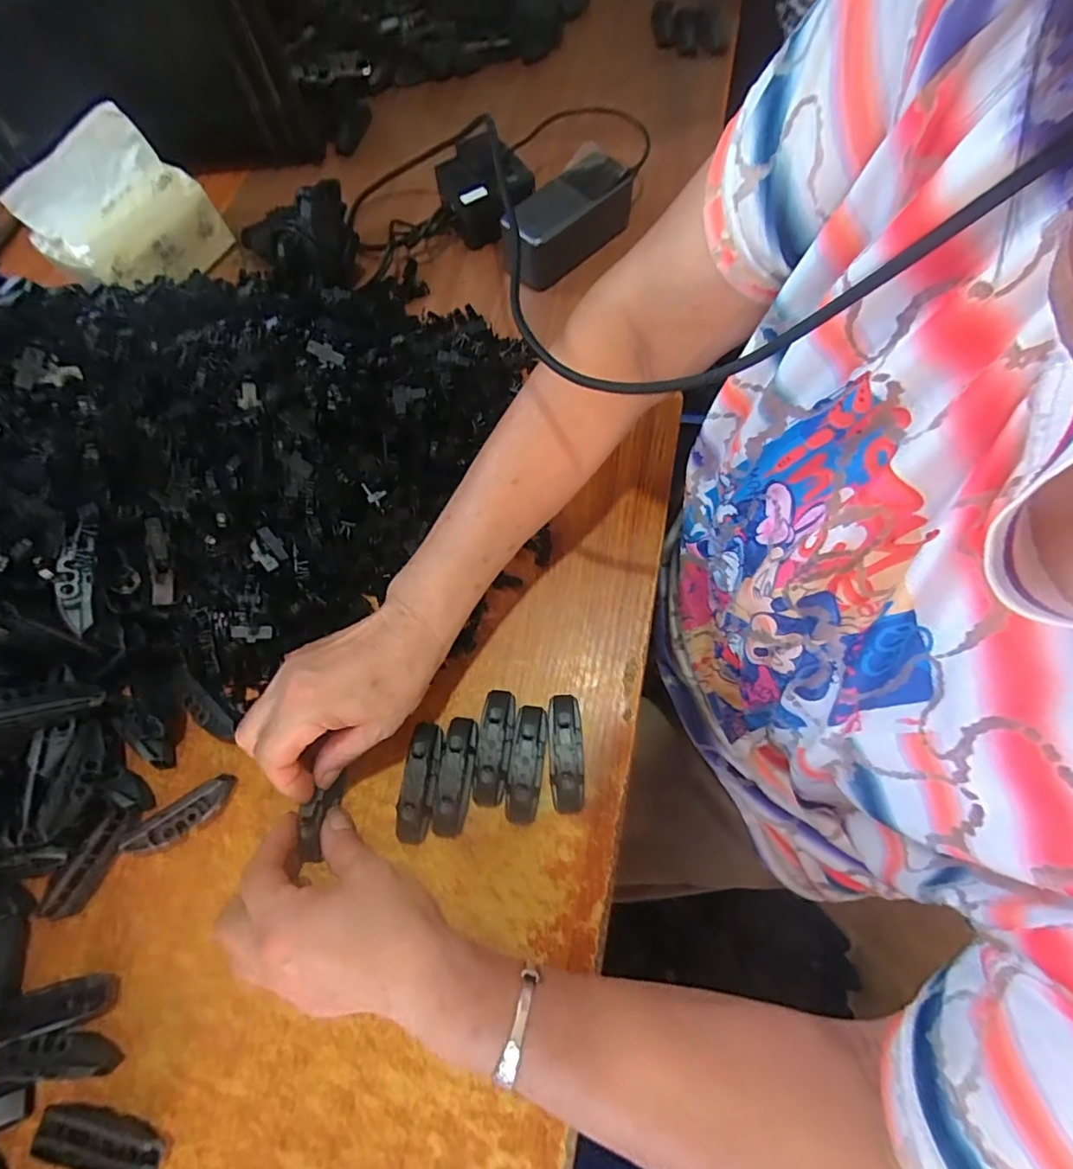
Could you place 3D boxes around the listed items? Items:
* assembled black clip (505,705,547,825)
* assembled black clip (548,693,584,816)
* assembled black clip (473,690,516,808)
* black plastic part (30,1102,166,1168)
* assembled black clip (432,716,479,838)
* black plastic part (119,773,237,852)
[{"bbox_3d":[-0.007,0.118,0.360,0.021,0.021,0.074,6,69,5],"label":"assembled black clip"},{"bbox_3d":[0.020,0.111,0.362,0.022,0.020,0.074,-2,68,1],"label":"assembled black clip"},{"bbox_3d":[-0.027,0.108,0.364,0.022,0.021,0.074,6,69,4],"label":"assembled black clip"},{"bbox_3d":[-0.235,0.301,0.294,0.068,0.015,0.020,10,69,6],"label":"black plastic part"},{"bbox_3d":[-0.053,0.126,0.359,0.023,0.019,0.075,5,69,4],"label":"assembled black clip"},{"bbox_3d":[-0.229,0.151,0.354,0.068,0.019,0.020,-38,72,-12],"label":"black plastic part"}]

